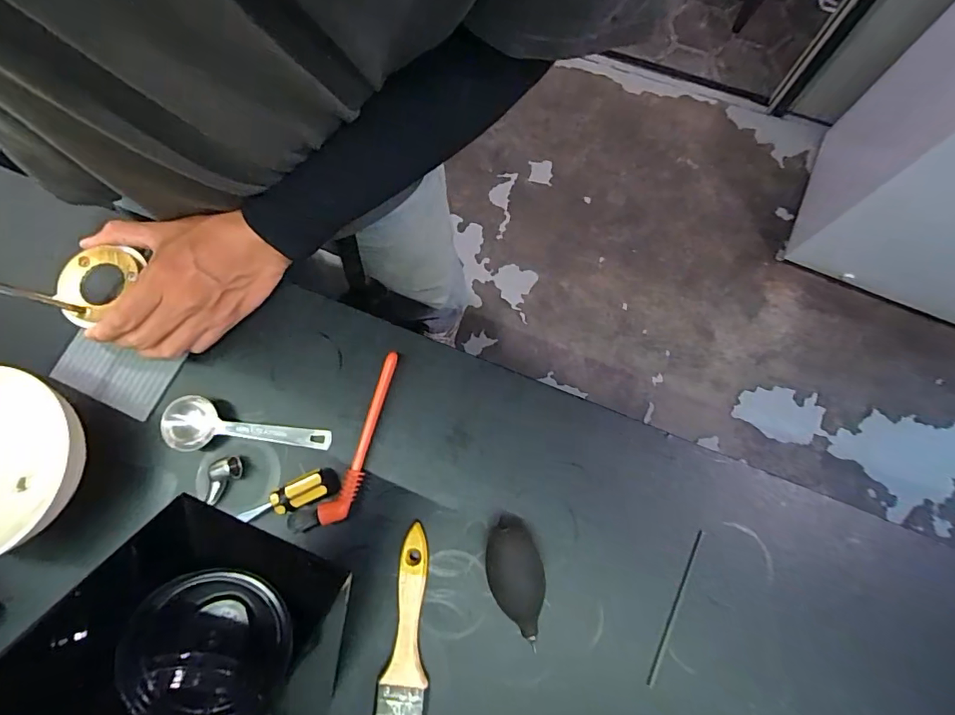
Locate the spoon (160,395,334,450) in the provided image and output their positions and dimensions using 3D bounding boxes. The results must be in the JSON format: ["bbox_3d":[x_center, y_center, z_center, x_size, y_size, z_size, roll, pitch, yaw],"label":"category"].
[{"bbox_3d":[-0.189,0.058,0.387,0.131,0.017,0.041,4,76,1],"label":"spoon"}]

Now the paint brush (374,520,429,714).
[{"bbox_3d":[-0.049,0.217,0.344,0.058,0.025,0.169,9,76,3],"label":"paint brush"}]

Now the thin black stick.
[{"bbox_3d":[0.152,0.189,0.358,0.007,0.004,0.118,24,77,6],"label":"thin black stick"}]

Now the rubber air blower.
[{"bbox_3d":[0.030,0.165,0.350,0.039,0.036,0.087,-15,76,-4],"label":"rubber air blower"}]

